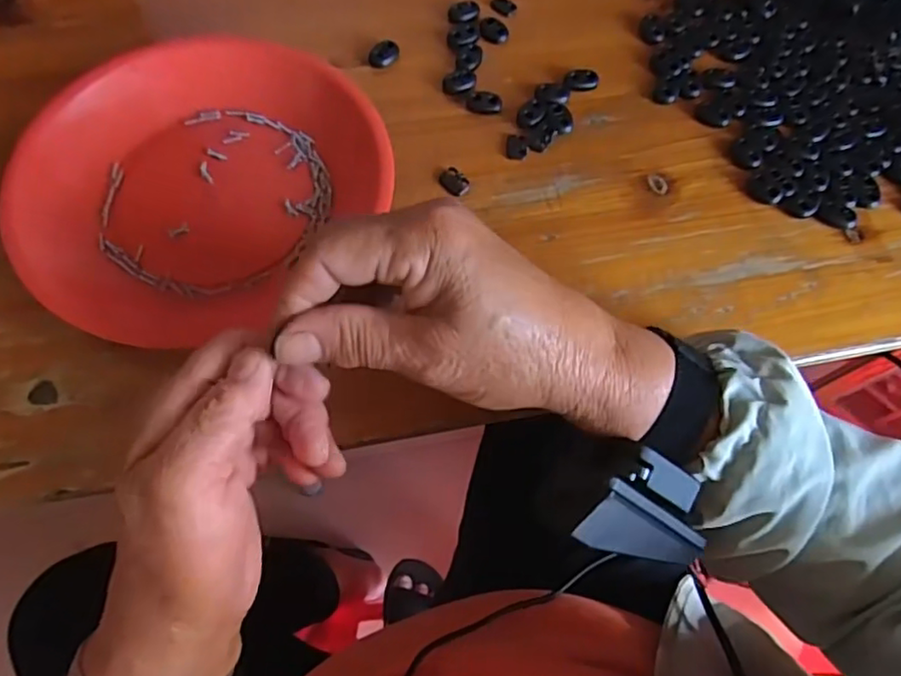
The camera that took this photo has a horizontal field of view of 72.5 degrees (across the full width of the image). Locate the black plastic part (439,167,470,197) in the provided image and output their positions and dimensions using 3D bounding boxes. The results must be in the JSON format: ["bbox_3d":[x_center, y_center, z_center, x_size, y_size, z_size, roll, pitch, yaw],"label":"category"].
[{"bbox_3d":[0.002,-0.092,0.359,0.019,0.005,0.013,43,72,14],"label":"black plastic part"}]

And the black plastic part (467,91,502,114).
[{"bbox_3d":[0.021,-0.146,0.379,0.022,0.007,0.011,13,68,2],"label":"black plastic part"}]

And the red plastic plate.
[{"bbox_3d":[-0.138,-0.087,0.336,0.173,0.030,0.185,1,68,-3],"label":"red plastic plate"}]

